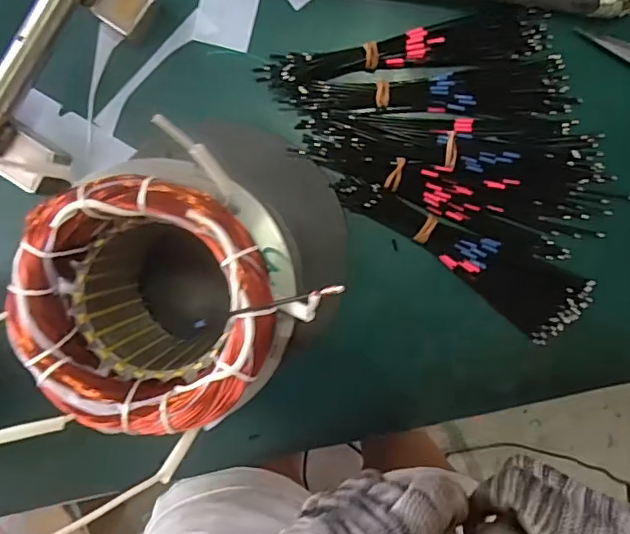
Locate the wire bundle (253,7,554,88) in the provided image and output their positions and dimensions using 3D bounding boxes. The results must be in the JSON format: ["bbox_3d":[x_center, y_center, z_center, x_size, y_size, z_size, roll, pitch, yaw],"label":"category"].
[{"bbox_3d":[0.067,-0.166,0.418,0.221,0.016,0.035,-7,96,3],"label":"wire bundle"}]

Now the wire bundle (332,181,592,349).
[{"bbox_3d":[0.111,-0.004,0.426,0.212,0.025,0.055,25,97,0],"label":"wire bundle"}]

